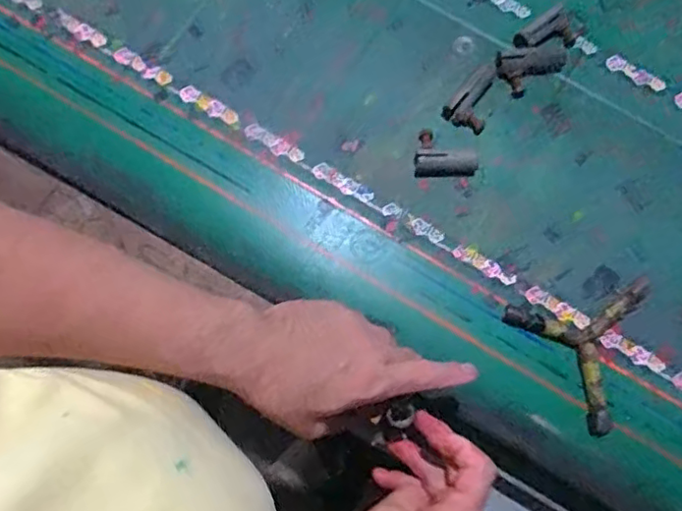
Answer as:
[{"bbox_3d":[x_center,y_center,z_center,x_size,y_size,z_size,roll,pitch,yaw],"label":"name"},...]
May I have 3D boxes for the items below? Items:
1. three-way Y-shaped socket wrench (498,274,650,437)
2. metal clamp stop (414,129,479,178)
[{"bbox_3d":[0.237,0.071,0.546,0.125,0.019,0.133,-35,82,-7],"label":"three-way Y-shaped socket wrench"},{"bbox_3d":[0.100,-0.098,0.576,0.059,0.015,0.046,1,79,-1],"label":"metal clamp stop"}]

